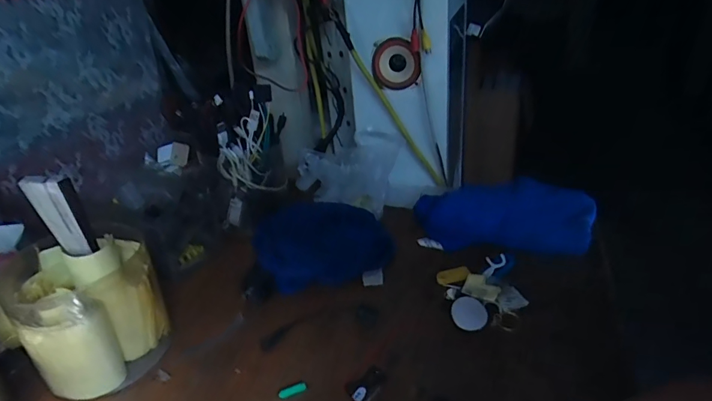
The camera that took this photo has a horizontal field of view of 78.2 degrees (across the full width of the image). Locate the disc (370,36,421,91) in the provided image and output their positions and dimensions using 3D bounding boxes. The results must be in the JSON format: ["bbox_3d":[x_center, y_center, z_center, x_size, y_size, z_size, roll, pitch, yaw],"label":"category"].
[{"bbox_3d":[0.064,-0.208,0.666,0.075,0.073,0.022,-7,11,31],"label":"disc"}]

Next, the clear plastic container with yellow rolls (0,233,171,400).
[{"bbox_3d":[-0.271,0.103,0.445,0.121,0.125,0.135,-24,33,-31],"label":"clear plastic container with yellow rolls"}]

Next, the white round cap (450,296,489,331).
[{"bbox_3d":[0.120,0.118,0.464,0.036,0.013,0.035,-4,28,2],"label":"white round cap"}]

